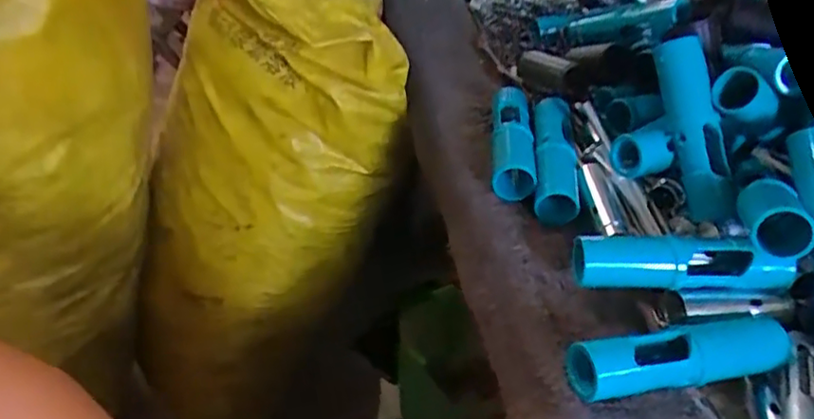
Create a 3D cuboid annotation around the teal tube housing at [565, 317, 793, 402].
[{"bbox_3d":[0.146,0.078,0.326,0.125,0.024,0.029,-8,43,-14],"label":"teal tube housing"}]

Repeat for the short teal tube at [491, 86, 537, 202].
[{"bbox_3d":[0.080,-0.057,0.467,0.031,0.025,0.117,8,41,3],"label":"short teal tube"}]

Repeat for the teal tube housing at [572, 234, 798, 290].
[{"bbox_3d":[0.163,0.032,0.363,0.127,0.036,0.031,3,41,-3],"label":"teal tube housing"}]

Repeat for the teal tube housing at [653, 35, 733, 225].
[{"bbox_3d":[0.186,-0.050,0.397,0.024,0.118,0.022,-13,1,-20],"label":"teal tube housing"}]

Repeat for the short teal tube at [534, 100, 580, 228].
[{"bbox_3d":[0.107,-0.040,0.444,0.028,0.026,0.119,9,41,4],"label":"short teal tube"}]

